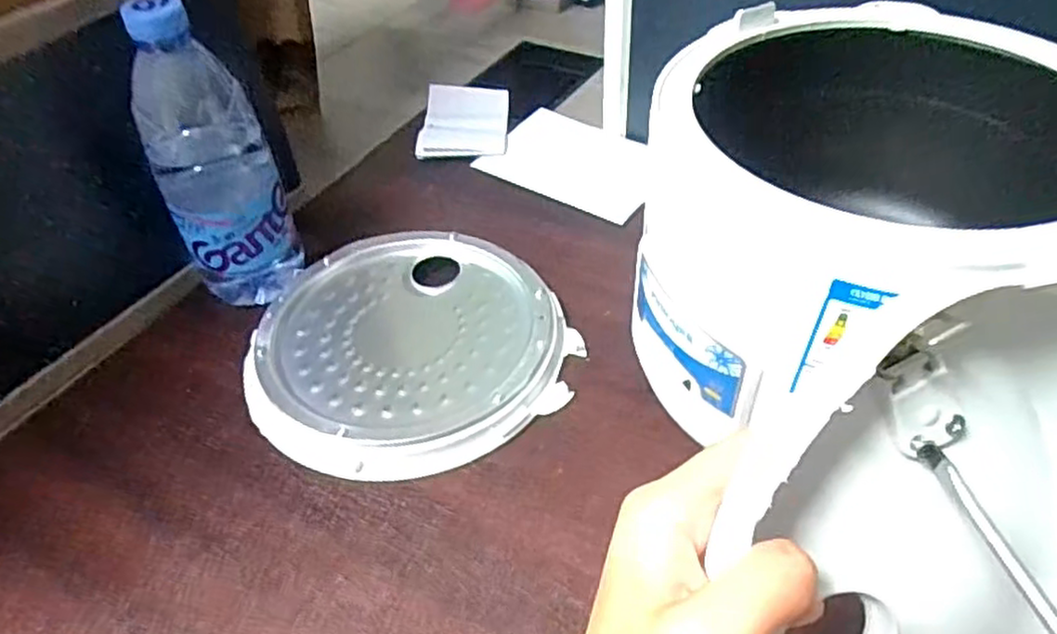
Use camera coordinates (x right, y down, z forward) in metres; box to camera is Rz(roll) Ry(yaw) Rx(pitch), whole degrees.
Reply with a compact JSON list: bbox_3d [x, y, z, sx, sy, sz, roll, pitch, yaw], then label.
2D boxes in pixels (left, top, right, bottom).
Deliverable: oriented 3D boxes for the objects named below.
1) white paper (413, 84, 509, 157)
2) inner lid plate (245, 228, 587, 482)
[{"bbox_3d":[-0.058,-0.179,0.660,0.076,0.013,0.107,-2,45,2],"label":"white paper"},{"bbox_3d":[-0.080,0.015,0.465,0.186,0.018,0.191,-2,45,2],"label":"inner lid plate"}]

